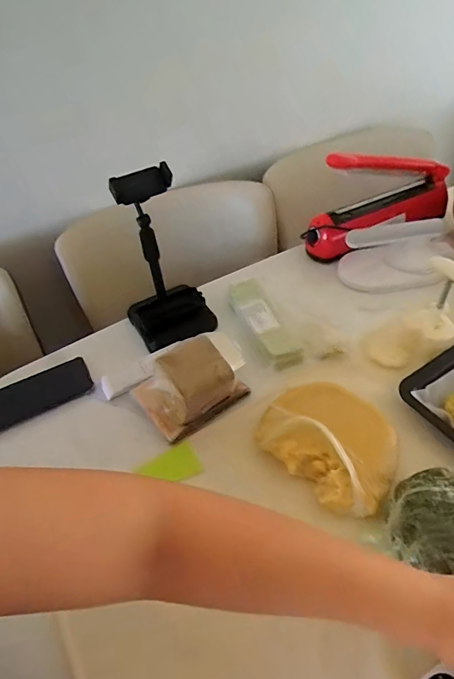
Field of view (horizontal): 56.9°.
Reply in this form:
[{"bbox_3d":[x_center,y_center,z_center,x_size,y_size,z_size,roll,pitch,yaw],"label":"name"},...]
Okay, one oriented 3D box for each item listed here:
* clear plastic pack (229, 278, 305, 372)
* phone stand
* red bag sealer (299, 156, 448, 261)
[{"bbox_3d":[0.055,-0.034,0.658,0.058,0.027,0.191,-18,47,-11],"label":"clear plastic pack"},{"bbox_3d":[-0.105,-0.111,0.632,0.118,0.261,0.111,-27,49,-19],"label":"phone stand"},{"bbox_3d":[0.288,-0.273,0.779,0.304,0.169,0.081,-26,49,-18],"label":"red bag sealer"}]

